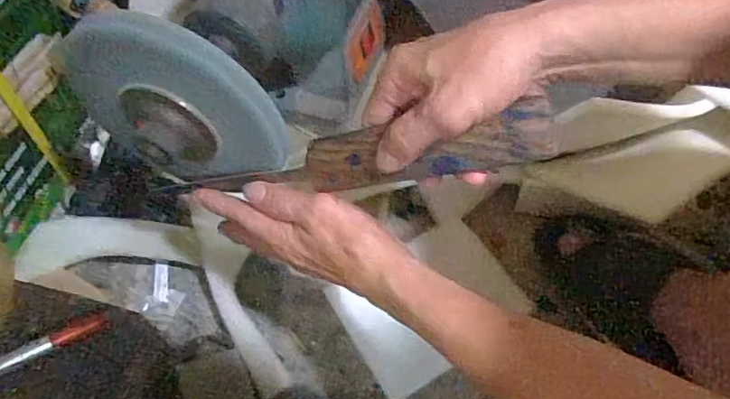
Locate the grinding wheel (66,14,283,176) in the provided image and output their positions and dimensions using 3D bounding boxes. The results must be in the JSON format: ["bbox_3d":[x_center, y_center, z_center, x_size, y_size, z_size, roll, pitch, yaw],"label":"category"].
[{"bbox_3d":[-0.126,-0.058,0.384,0.147,0.142,0.020,11,56,4],"label":"grinding wheel"}]

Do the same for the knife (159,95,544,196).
[{"bbox_3d":[-0.023,-0.024,0.378,0.285,0.030,0.026,-7,53,26],"label":"knife"}]

